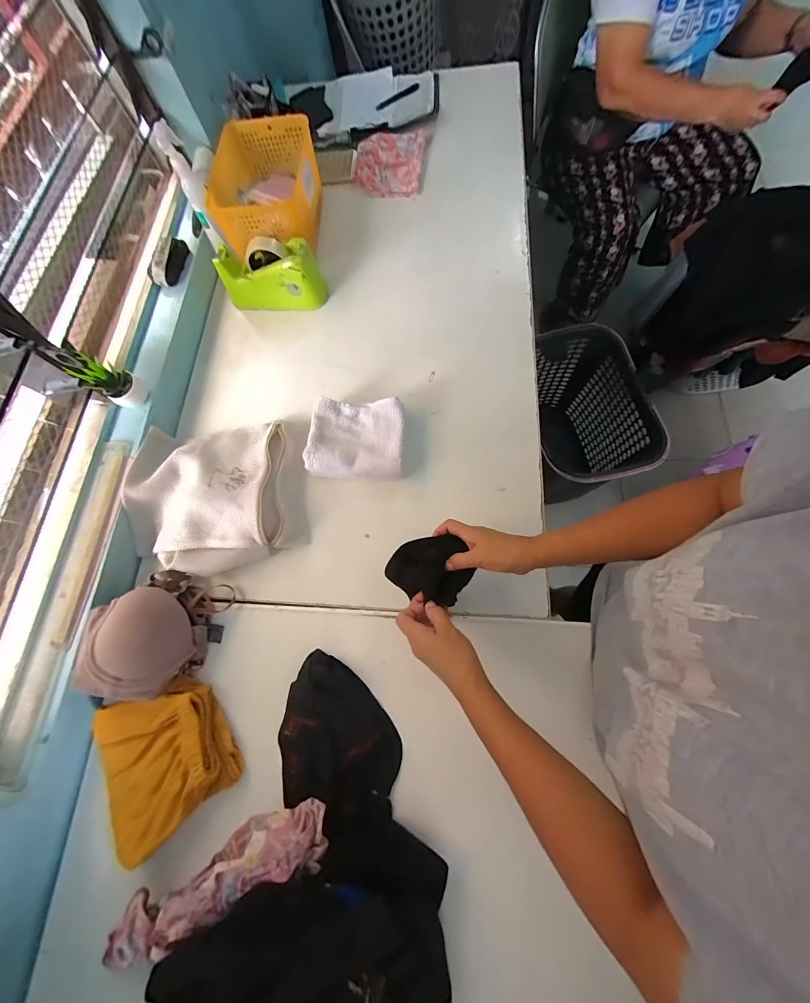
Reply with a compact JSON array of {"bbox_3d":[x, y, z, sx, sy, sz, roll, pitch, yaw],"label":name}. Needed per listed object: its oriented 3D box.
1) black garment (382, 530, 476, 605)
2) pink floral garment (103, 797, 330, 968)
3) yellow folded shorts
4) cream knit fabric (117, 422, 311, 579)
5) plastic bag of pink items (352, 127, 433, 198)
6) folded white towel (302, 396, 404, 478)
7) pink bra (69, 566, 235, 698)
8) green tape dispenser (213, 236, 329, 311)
[{"bbox_3d":[0.031,0.090,0.468,0.108,0.059,0.081,10,75,2],"label":"black garment"},{"bbox_3d":[-0.244,0.481,0.439,0.304,0.066,0.061,-24,73,-2],"label":"pink floral garment"},{"bbox_3d":[-0.350,0.360,0.489,0.177,0.046,0.185,-37,74,-6],"label":"yellow folded shorts"},{"bbox_3d":[-0.318,-0.016,0.587,0.293,0.054,0.259,-9,73,3],"label":"cream knit fabric"},{"bbox_3d":[-0.035,-0.822,0.833,0.161,0.047,0.210,6,74,7],"label":"plastic bag of pink items"},{"bbox_3d":[-0.084,-0.108,0.594,0.157,0.046,0.131,1,74,6],"label":"folded white towel"},{"bbox_3d":[-0.378,0.191,0.514,0.148,0.097,0.161,-1,74,5],"label":"pink bra"},{"bbox_3d":[-0.263,-0.453,0.688,0.201,0.100,0.077,3,74,6],"label":"green tape dispenser"}]

